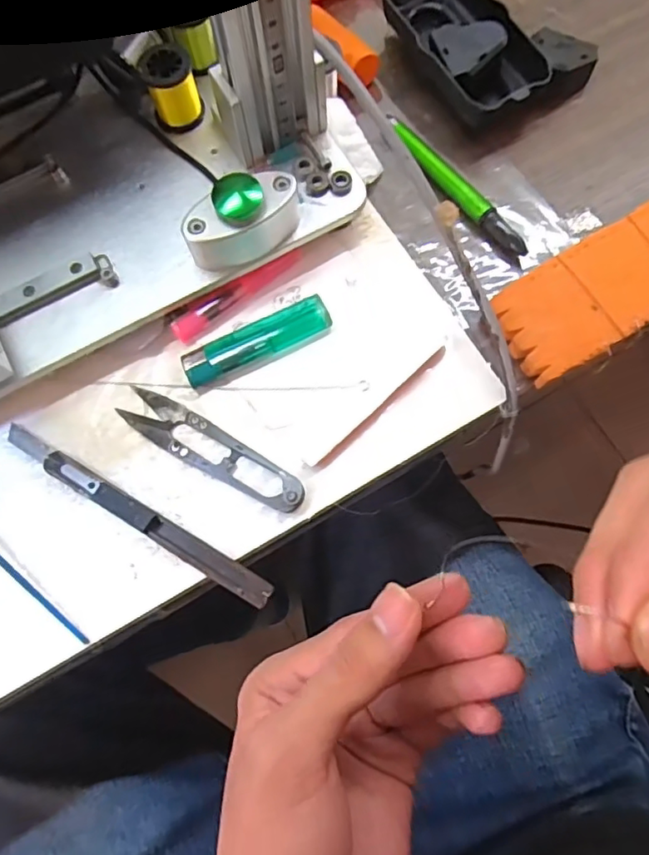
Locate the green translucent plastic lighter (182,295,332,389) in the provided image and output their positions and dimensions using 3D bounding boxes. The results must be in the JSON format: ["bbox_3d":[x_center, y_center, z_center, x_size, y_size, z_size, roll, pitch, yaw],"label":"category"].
[{"bbox_3d":[-0.034,-0.044,0.293,0.077,0.010,0.020,-27,76,-5],"label":"green translucent plastic lighter"}]

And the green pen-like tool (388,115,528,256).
[{"bbox_3d":[0.072,-0.133,0.316,0.013,0.010,0.106,-38,77,-8],"label":"green pen-like tool"}]

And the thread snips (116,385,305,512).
[{"bbox_3d":[-0.055,0.010,0.280,0.102,0.010,0.021,28,78,9],"label":"thread snips"}]

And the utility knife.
[{"bbox_3d":[-0.091,0.041,0.272,0.152,0.010,0.012,29,78,9],"label":"utility knife"}]

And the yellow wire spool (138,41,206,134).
[{"bbox_3d":[-0.079,-0.176,0.299,0.025,0.032,0.022,8,75,4],"label":"yellow wire spool"}]

